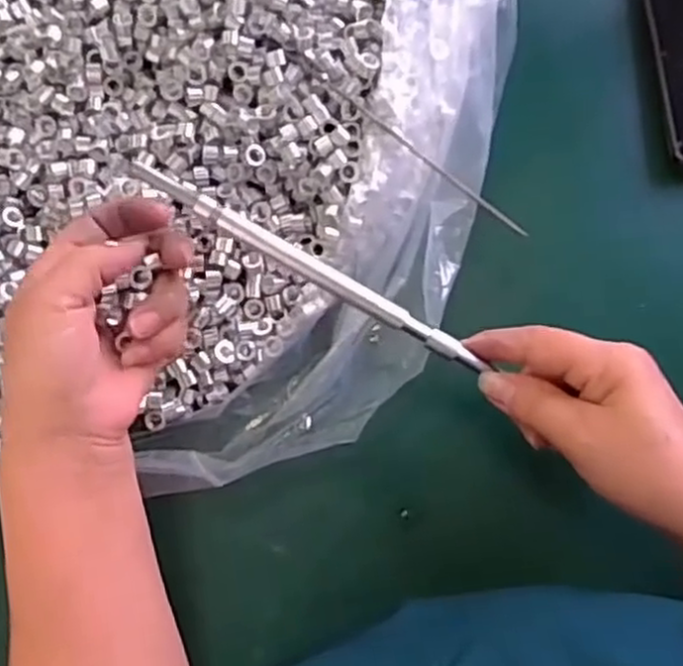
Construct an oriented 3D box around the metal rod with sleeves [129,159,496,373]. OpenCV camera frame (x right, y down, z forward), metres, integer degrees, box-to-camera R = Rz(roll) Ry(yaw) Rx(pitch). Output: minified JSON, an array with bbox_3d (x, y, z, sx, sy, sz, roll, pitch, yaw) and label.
[{"bbox_3d":[-0.015,-0.032,0.371,0.196,0.008,0.010,30,82,-8],"label":"metal rod with sleeves"}]

